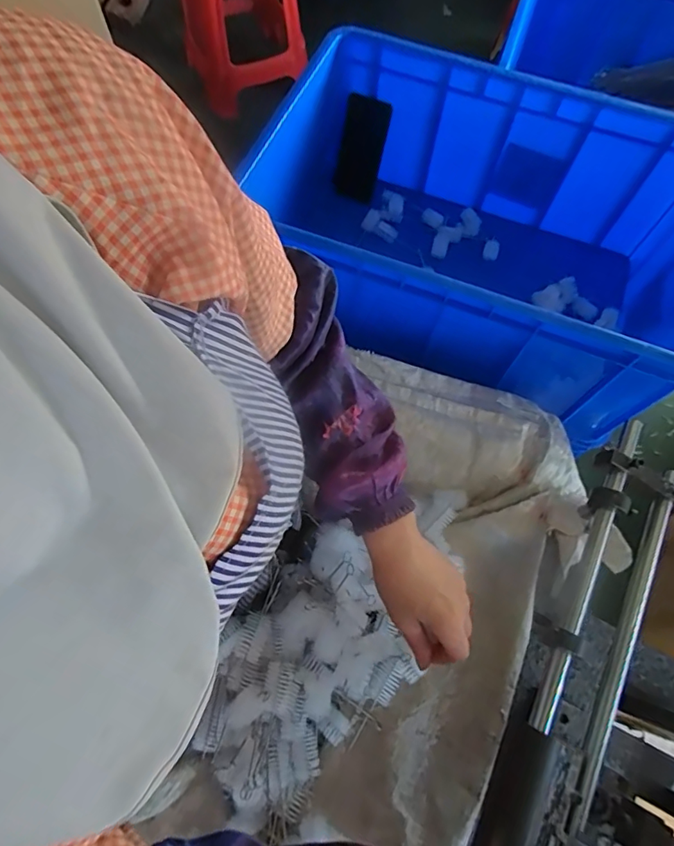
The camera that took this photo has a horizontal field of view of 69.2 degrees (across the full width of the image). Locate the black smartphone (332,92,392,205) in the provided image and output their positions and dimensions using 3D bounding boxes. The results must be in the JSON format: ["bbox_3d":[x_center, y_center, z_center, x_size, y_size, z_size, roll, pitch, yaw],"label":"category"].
[{"bbox_3d":[0.042,-0.488,0.877,0.078,0.169,0.016,18,54,0],"label":"black smartphone"}]

